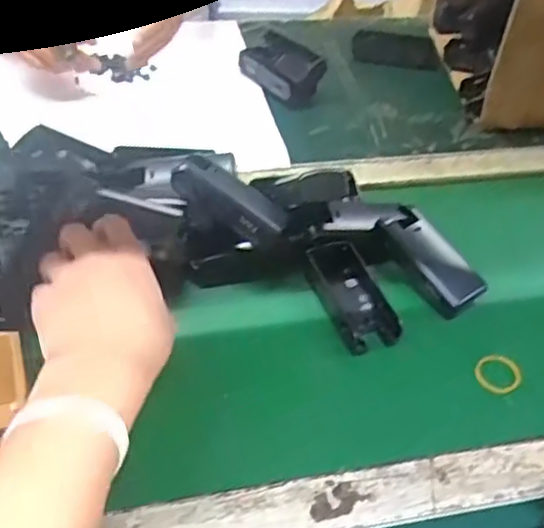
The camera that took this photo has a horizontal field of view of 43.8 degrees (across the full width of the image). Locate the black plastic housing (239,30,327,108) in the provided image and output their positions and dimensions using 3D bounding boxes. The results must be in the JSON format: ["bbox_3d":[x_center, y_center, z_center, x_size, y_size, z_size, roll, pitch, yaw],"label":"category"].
[{"bbox_3d":[0.011,-0.239,0.820,0.058,0.051,0.110,-24,51,-27],"label":"black plastic housing"}]

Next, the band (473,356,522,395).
[{"bbox_3d":[0.185,0.089,0.554,0.037,0.008,0.034,2,55,-3],"label":"band"}]

